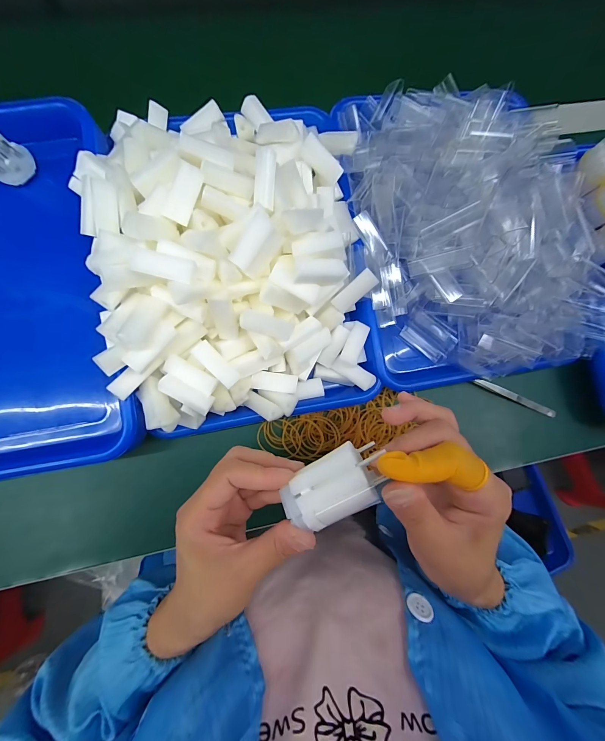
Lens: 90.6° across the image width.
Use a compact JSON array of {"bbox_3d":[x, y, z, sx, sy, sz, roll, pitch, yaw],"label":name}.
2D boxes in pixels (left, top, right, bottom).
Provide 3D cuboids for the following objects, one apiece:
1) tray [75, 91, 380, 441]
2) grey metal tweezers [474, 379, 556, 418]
[{"bbox_3d":[-0.058,-0.113,0.280,0.240,0.086,0.322,-8,84,-6],"label":"tray"},{"bbox_3d":[0.252,0.033,0.350,0.103,0.013,0.010,21,82,-2],"label":"grey metal tweezers"}]

